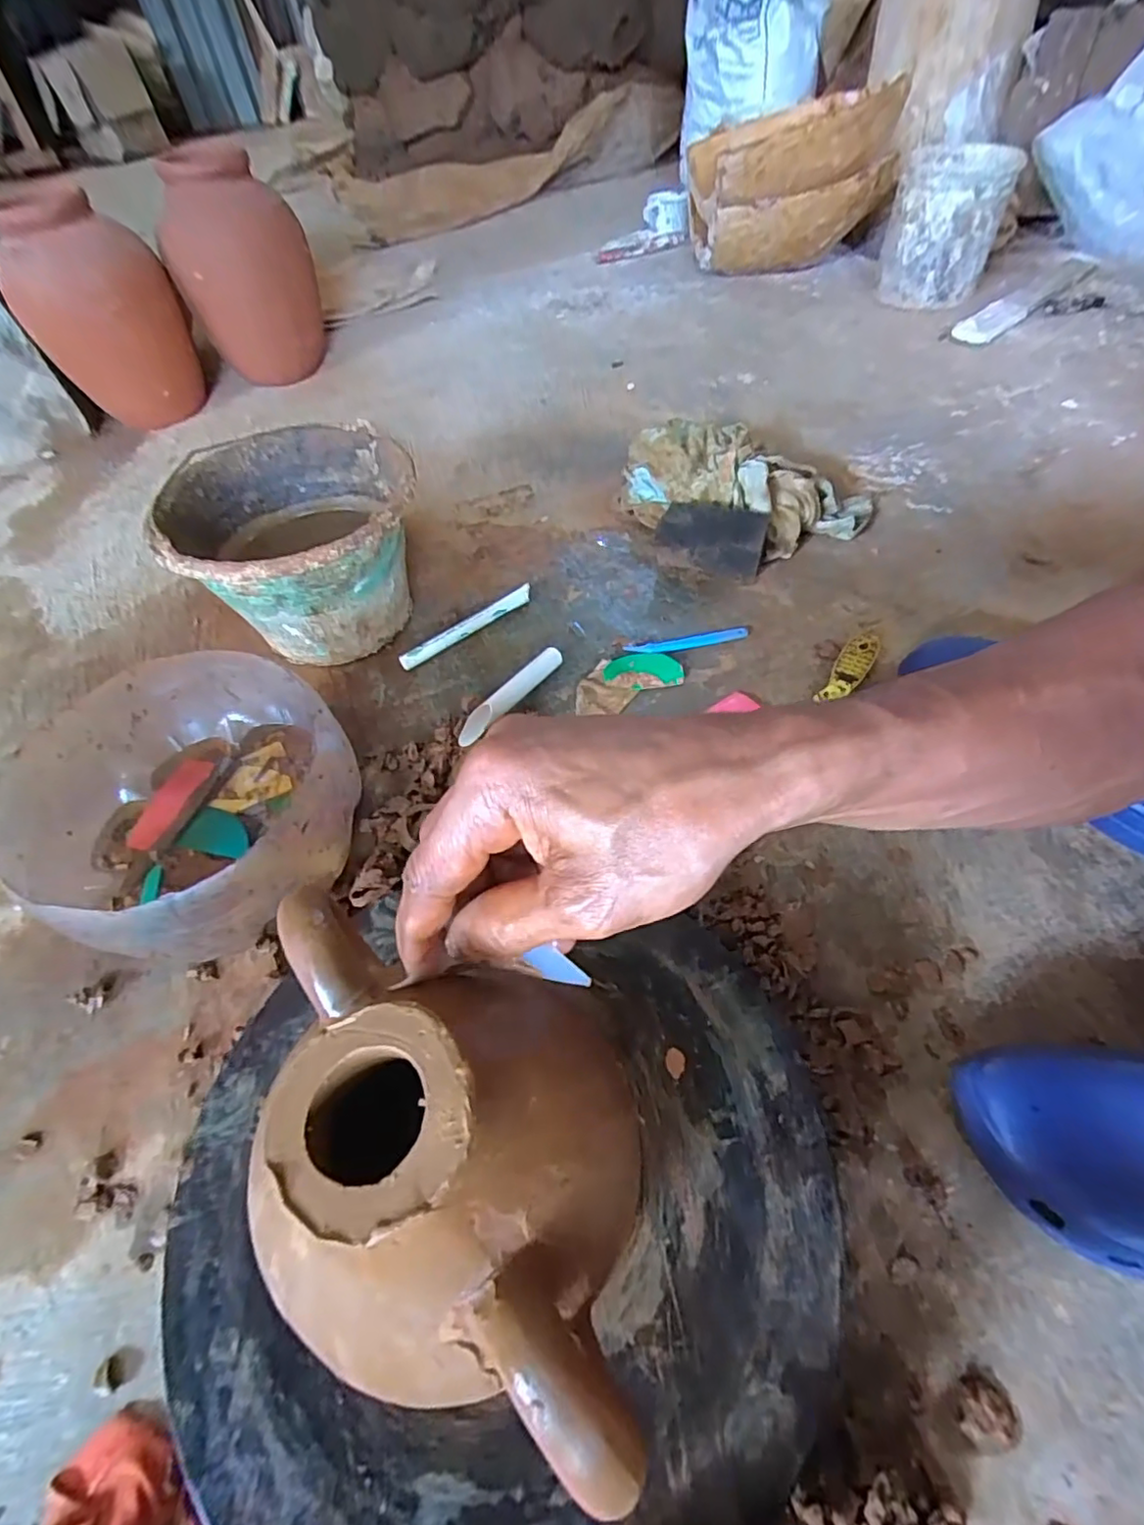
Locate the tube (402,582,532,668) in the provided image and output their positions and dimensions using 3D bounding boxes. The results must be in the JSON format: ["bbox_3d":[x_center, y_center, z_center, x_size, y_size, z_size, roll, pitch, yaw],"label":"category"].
[{"bbox_3d":[-0.117,-0.157,0.703,0.175,0.018,0.011,-36,16,-20],"label":"tube"}]

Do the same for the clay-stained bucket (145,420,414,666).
[{"bbox_3d":[-0.281,-0.220,0.670,0.239,0.169,0.239,-3,54,4],"label":"clay-stained bucket"}]

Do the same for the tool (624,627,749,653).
[{"bbox_3d":[0.125,-0.130,0.663,0.135,0.004,0.015,-9,75,-4],"label":"tool"}]

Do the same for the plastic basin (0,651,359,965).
[{"bbox_3d":[-0.301,0.037,0.513,0.252,0.127,0.230,-3,54,4],"label":"plastic basin"}]

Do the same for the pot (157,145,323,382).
[{"bbox_3d":[-0.569,-0.859,1.084,0.213,0.300,0.201,-18,55,-8],"label":"pot"}]

